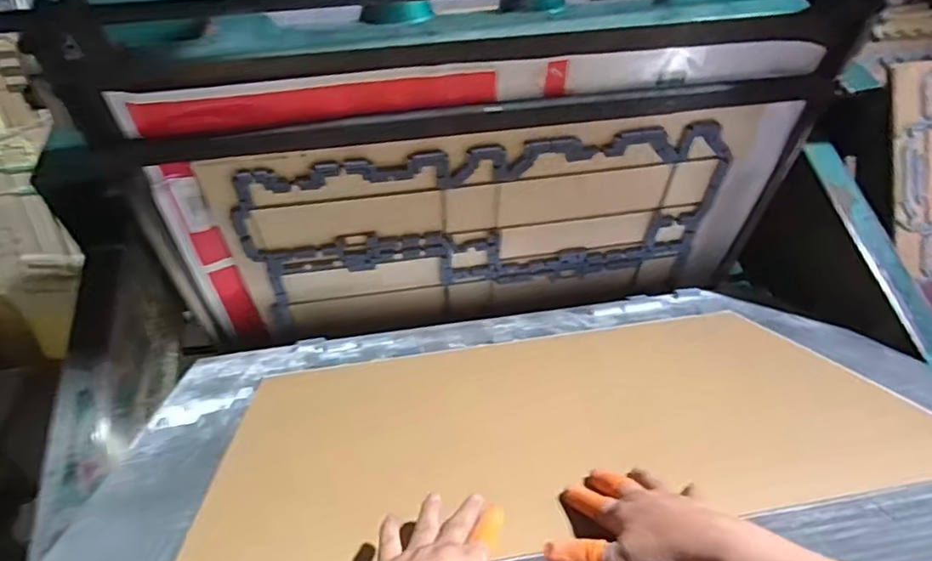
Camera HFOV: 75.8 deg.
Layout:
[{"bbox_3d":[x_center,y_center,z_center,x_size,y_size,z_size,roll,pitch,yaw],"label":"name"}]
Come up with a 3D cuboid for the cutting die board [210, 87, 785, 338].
[{"bbox_3d":[0.040,-0.080,0.941,0.842,0.415,0.046,-9,52,-4],"label":"cutting die board"}]

